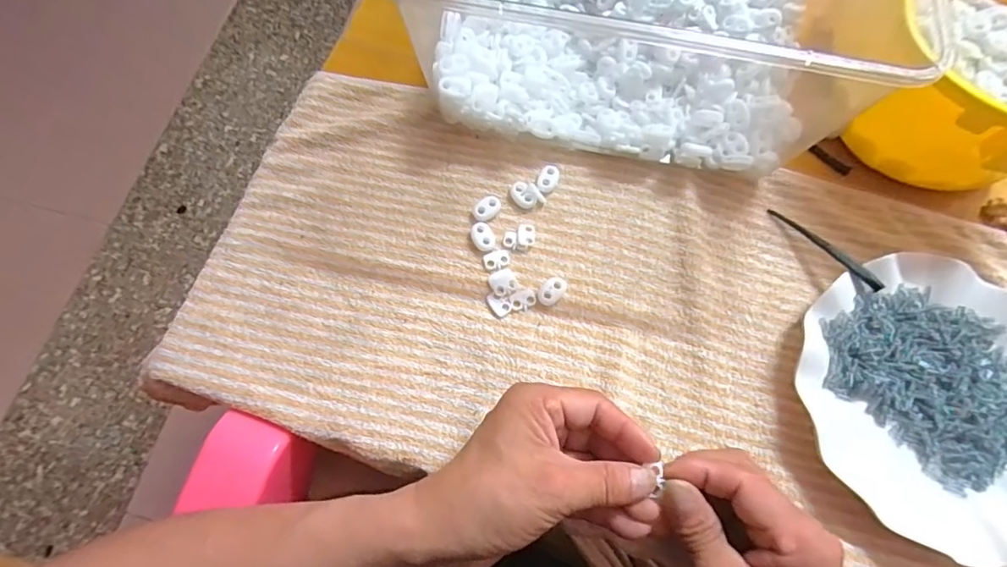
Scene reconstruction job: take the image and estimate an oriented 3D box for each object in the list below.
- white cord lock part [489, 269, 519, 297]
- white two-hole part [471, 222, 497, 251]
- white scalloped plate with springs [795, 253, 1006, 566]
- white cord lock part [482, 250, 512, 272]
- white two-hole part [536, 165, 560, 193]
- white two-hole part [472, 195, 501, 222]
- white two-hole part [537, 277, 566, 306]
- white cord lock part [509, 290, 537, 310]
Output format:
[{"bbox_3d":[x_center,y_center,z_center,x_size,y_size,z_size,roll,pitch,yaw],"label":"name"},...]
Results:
[{"bbox_3d":[0.000,-0.002,0.351,0.019,0.006,0.019,-25,74,-10],"label":"white cord lock part"},{"bbox_3d":[-0.015,-0.034,0.361,0.016,0.004,0.022,-25,74,-10],"label":"white two-hole part"},{"bbox_3d":[0.282,0.073,0.325,0.176,0.035,0.180,0,76,-1],"label":"white scalloped plate with springs"},{"bbox_3d":[-0.005,-0.018,0.356,0.020,0.004,0.013,-20,73,-9],"label":"white cord lock part"},{"bbox_3d":[0.034,-0.079,0.378,0.013,0.006,0.021,26,72,7],"label":"white two-hole part"},{"bbox_3d":[-0.013,-0.056,0.368,0.022,0.007,0.017,-39,76,-14],"label":"white two-hole part"},{"bbox_3d":[0.034,0.005,0.349,0.015,0.005,0.022,41,74,11],"label":"white two-hole part"},{"bbox_3d":[0.014,0.011,0.347,0.019,0.004,0.012,-18,73,-8],"label":"white cord lock part"}]

